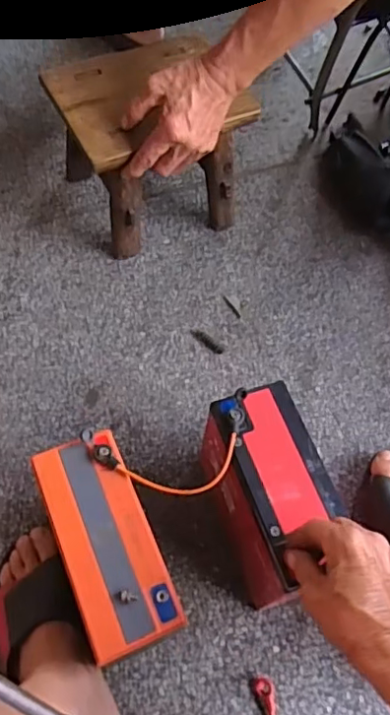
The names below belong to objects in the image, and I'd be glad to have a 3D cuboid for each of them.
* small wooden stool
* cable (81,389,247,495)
[{"bbox_3d":[-0.065,-0.280,0.794,0.217,0.194,0.184,-22,64,-17],"label":"small wooden stool"},{"bbox_3d":[-0.017,0.085,0.506,0.149,0.026,0.077,-13,63,-11],"label":"cable"}]

